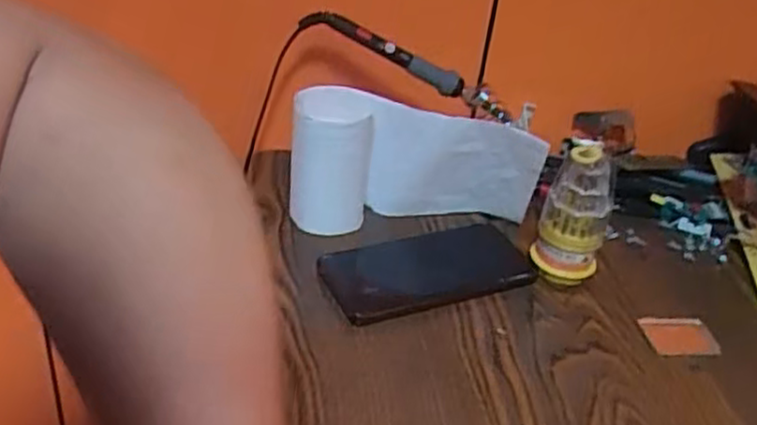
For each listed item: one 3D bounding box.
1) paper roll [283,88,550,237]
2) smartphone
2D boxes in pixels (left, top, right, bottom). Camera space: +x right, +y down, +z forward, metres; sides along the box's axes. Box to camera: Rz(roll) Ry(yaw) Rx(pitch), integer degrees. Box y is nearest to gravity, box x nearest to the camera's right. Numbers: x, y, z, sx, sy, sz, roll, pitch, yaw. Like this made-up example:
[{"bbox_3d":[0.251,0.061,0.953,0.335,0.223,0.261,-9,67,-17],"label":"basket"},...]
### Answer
[{"bbox_3d":[0.028,-0.034,0.600,0.195,0.107,0.051,2,34,-5],"label":"paper roll"},{"bbox_3d":[0.041,0.045,0.573,0.158,0.011,0.074,-11,50,-20],"label":"smartphone"}]

